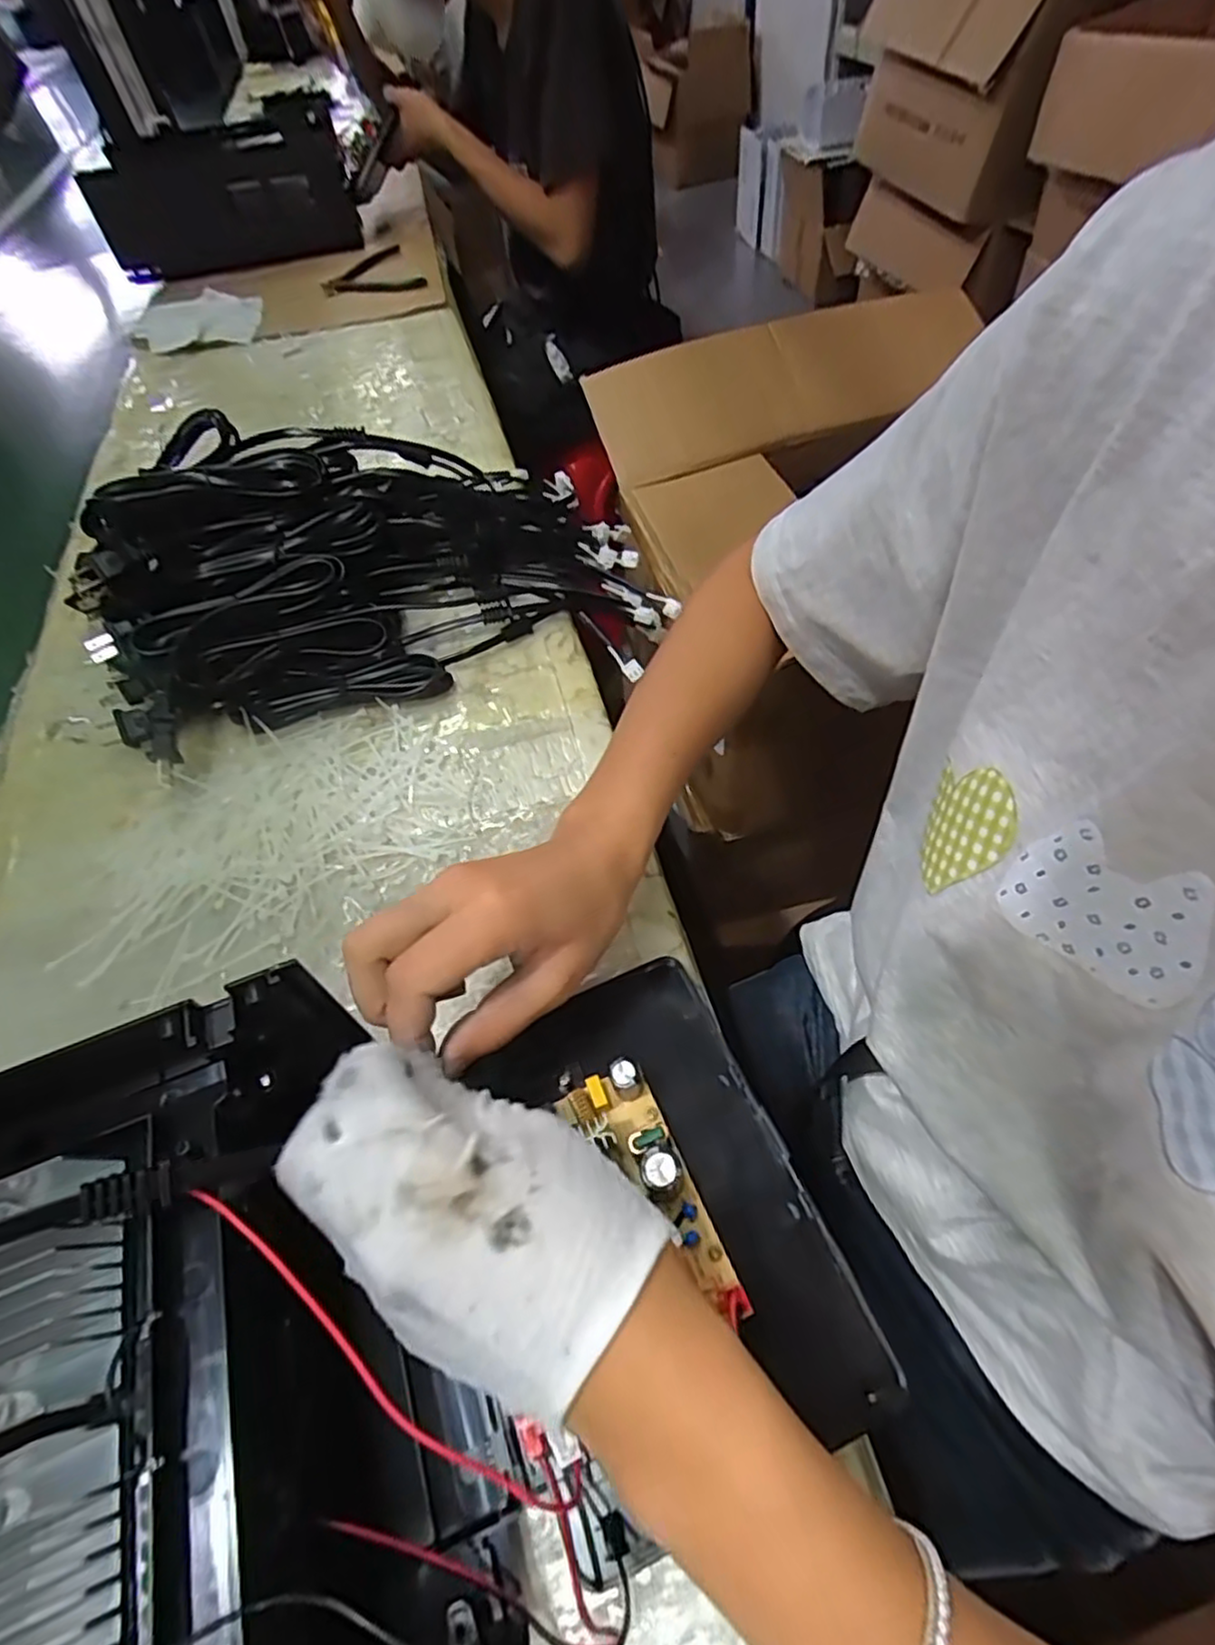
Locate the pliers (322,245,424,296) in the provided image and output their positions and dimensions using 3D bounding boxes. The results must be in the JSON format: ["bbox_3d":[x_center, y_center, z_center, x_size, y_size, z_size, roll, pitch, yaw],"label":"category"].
[{"bbox_3d":[-0.330,-0.754,0.967,0.131,0.017,0.156,-25,56,-12],"label":"pliers"}]

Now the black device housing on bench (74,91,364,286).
[{"bbox_3d":[-0.533,-0.877,0.984,0.343,0.155,0.174,-24,56,-11],"label":"black device housing on bench"}]

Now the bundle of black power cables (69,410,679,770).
[{"bbox_3d":[-0.175,-0.197,0.518,0.420,0.137,0.254,-18,55,-7],"label":"bundle of black power cables"}]

